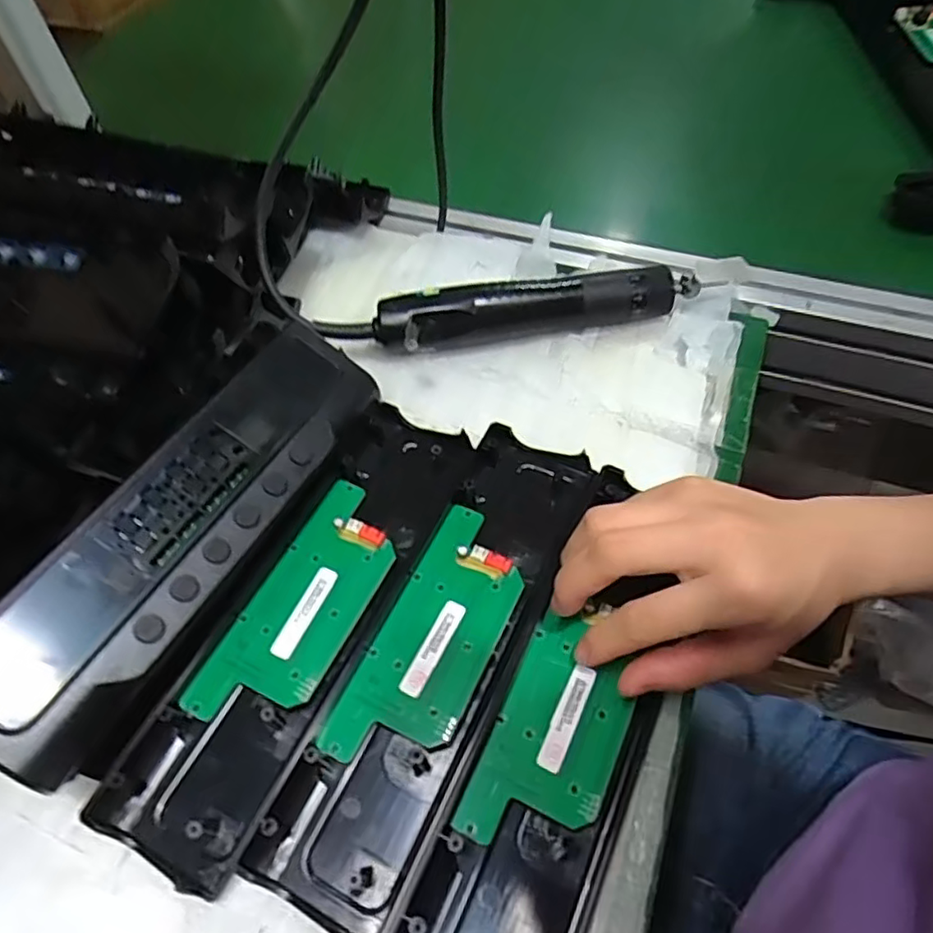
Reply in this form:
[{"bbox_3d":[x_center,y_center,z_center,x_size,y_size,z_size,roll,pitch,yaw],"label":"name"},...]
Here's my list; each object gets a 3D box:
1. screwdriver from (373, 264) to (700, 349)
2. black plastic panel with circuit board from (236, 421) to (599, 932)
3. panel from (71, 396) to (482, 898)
[{"bbox_3d":[0.047,-0.103,0.420,0.208,0.034,0.032,-8,57,-2],"label":"screwdriver"},{"bbox_3d":[-0.010,0.083,0.312,0.070,0.014,0.244,21,61,16],"label":"black plastic panel with circuit board"},{"bbox_3d":[-0.080,0.066,0.321,0.066,0.021,0.245,21,61,17],"label":"panel"}]

